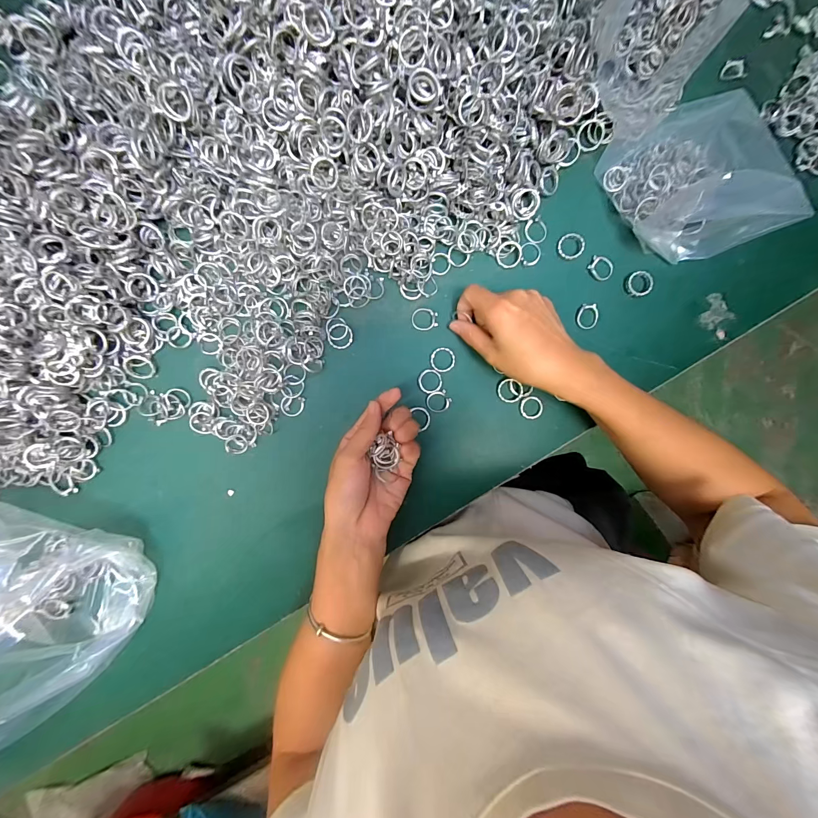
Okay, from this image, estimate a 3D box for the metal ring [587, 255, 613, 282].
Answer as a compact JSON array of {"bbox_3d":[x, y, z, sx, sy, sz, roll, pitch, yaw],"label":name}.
[{"bbox_3d":[0.187,-0.137,0.340,0.021,0.004,0.026,-43,97,2],"label":"metal ring"}]

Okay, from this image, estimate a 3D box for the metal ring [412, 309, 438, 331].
[{"bbox_3d":[0.015,-0.086,0.337,0.024,0.004,0.021,0,96,-4],"label":"metal ring"}]

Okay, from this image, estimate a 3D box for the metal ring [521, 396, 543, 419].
[{"bbox_3d":[0.121,-0.001,0.346,0.021,0.004,0.023,0,96,-3],"label":"metal ring"}]

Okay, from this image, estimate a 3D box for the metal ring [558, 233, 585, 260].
[{"bbox_3d":[0.155,-0.155,0.335,0.024,0.005,0.024,0,96,-3],"label":"metal ring"}]

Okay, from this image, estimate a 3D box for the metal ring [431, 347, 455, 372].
[{"bbox_3d":[0.033,-0.047,0.339,0.024,0.004,0.023,0,96,-3],"label":"metal ring"}]

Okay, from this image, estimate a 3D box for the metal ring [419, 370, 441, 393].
[{"bbox_3d":[0.021,-0.027,0.340,0.023,0.004,0.023,0,96,-3],"label":"metal ring"}]

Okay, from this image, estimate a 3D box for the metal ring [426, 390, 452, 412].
[{"bbox_3d":[0.029,-0.007,0.343,0.023,0.004,0.022,0,96,-3],"label":"metal ring"}]

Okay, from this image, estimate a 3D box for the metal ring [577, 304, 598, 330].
[{"bbox_3d":[0.175,-0.090,0.343,0.020,0.004,0.024,-3,96,-3],"label":"metal ring"}]

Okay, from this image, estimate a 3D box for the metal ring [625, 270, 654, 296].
[{"bbox_3d":[0.223,-0.121,0.340,0.024,0.005,0.023,0,96,-3],"label":"metal ring"}]

